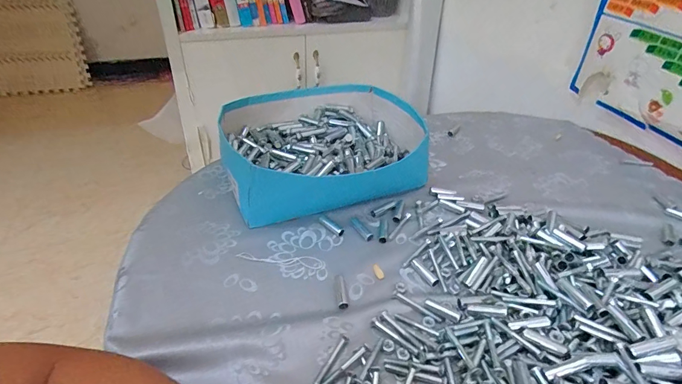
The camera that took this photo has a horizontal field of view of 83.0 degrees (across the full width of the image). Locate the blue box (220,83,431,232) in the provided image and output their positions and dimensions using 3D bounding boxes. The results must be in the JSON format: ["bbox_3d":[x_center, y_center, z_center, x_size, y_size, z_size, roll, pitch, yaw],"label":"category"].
[{"bbox_3d":[-0.023,-0.070,0.603,0.300,0.092,0.261,-10,38,-16],"label":"blue box"}]

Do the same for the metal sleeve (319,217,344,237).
[{"bbox_3d":[-0.014,0.045,0.517,0.044,0.009,0.010,28,44,31],"label":"metal sleeve"}]

